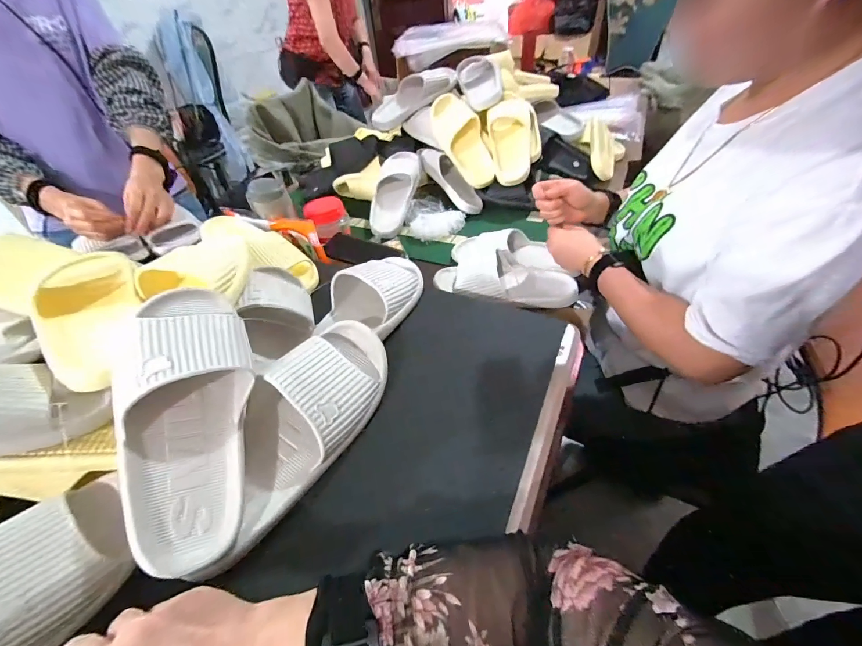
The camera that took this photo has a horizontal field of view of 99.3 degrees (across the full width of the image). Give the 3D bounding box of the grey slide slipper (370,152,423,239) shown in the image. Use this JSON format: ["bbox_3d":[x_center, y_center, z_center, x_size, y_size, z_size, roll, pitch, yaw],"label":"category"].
[{"bbox_3d":[-0.095,-0.344,0.950,0.114,0.074,0.279,3,61,10],"label":"grey slide slipper"}]

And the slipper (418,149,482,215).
[{"bbox_3d":[0.047,-0.390,0.991,0.086,0.069,0.253,-37,84,-28],"label":"slipper"}]

